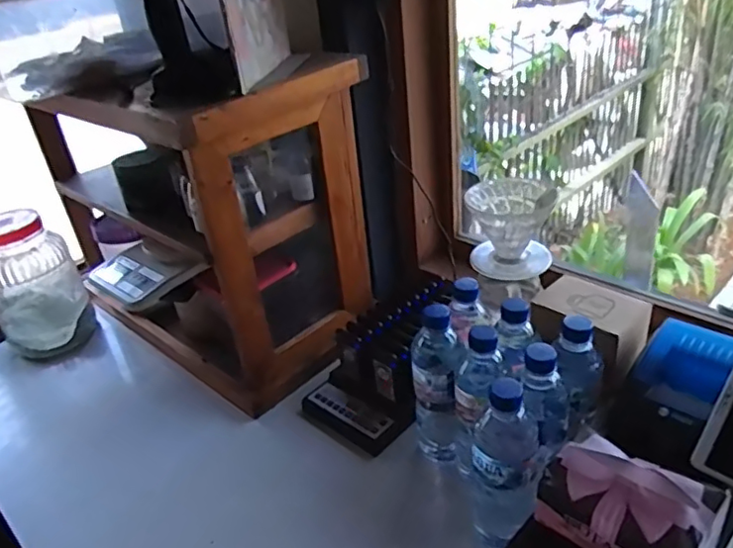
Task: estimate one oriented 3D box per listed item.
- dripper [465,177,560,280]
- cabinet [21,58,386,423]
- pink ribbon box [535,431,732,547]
[{"bbox_3d":[0.188,-0.047,0.768,0.103,0.111,0.109,-5,31,2],"label":"dripper"},{"bbox_3d":[-0.241,-0.094,0.956,0.426,0.454,0.298,19,39,35],"label":"cabinet"},{"bbox_3d":[0.239,0.211,0.536,0.139,0.069,0.087,22,41,38],"label":"pink ribbon box"}]

